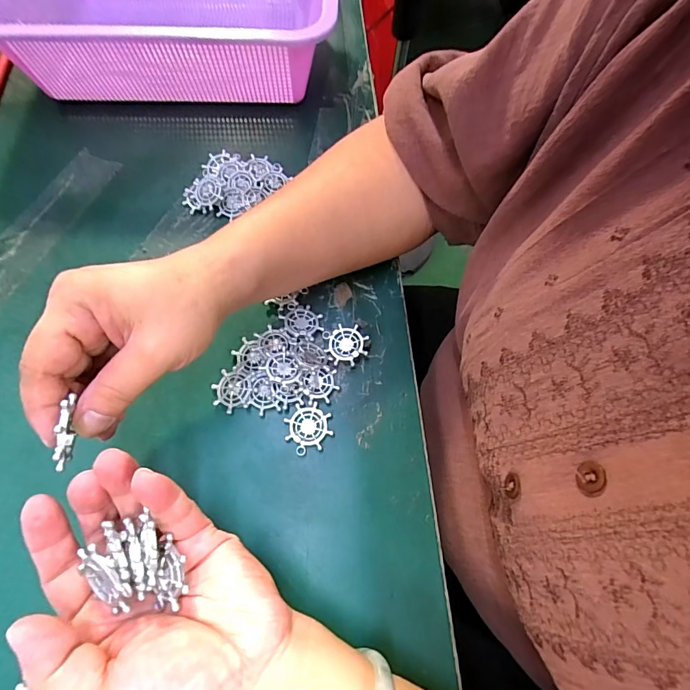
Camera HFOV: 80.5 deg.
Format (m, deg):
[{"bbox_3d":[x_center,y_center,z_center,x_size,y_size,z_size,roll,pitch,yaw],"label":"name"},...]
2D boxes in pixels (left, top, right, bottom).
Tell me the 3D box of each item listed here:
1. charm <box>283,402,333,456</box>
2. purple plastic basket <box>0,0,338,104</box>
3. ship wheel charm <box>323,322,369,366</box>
[{"bbox_3d":[-0.025,0.056,0.277,0.030,0.006,0.032,0,68,-1],"label":"charm"},{"bbox_3d":[-0.155,-0.319,0.383,0.283,0.091,0.216,0,68,-1],"label":"purple plastic basket"},{"bbox_3d":[0.000,-0.001,0.298,0.032,0.004,0.030,-3,68,7],"label":"ship wheel charm"}]

